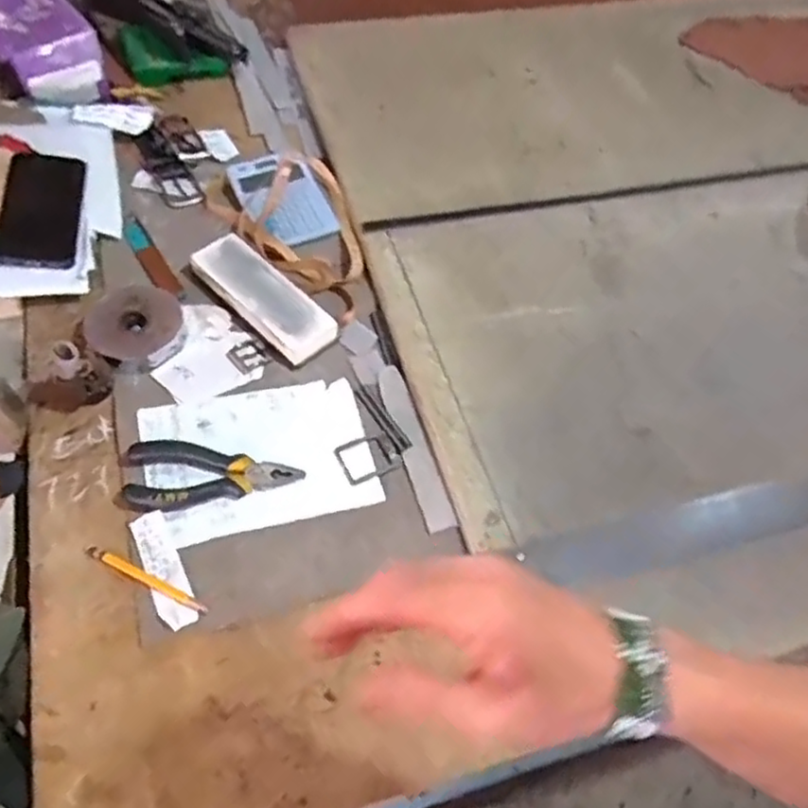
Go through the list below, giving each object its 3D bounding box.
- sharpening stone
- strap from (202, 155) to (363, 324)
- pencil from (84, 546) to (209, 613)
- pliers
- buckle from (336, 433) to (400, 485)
[{"bbox_3d":[-0.155,-0.118,0.757,0.066,0.028,0.191,-37,67,-25],"label":"sharpening stone"},{"bbox_3d":[-0.106,-0.207,0.820,0.151,0.018,0.246,-32,65,-23],"label":"strap"},{"bbox_3d":[-0.220,0.148,0.587,0.120,0.004,0.010,24,59,11],"label":"pencil"},{"bbox_3d":[-0.181,0.068,0.635,0.163,0.017,0.063,3,57,-2],"label":"pliers"},{"bbox_3d":[-0.035,0.052,0.675,0.056,0.004,0.047,-22,61,-18],"label":"buckle"}]

